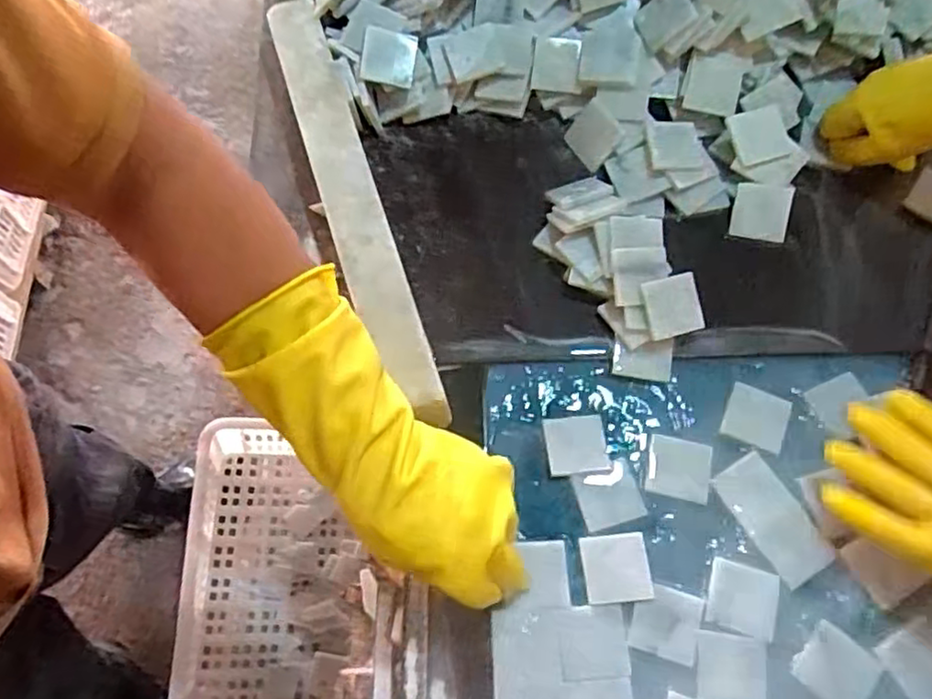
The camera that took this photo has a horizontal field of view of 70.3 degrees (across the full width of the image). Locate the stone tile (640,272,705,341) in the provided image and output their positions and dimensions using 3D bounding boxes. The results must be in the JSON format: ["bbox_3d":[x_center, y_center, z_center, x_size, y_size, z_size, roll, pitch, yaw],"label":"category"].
[{"bbox_3d":[0.178,-0.037,0.572,0.046,0.006,0.051,-15,99,8],"label":"stone tile"}]

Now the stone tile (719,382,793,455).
[{"bbox_3d":[0.247,0.057,0.562,0.050,0.004,0.051,22,69,11],"label":"stone tile"}]

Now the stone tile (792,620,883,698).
[{"bbox_3d":[0.269,0.232,0.479,0.049,0.004,0.047,38,73,17],"label":"stone tile"}]

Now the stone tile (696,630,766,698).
[{"bbox_3d":[0.194,0.235,0.484,0.049,0.004,0.049,6,66,4],"label":"stone tile"}]

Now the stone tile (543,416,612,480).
[{"bbox_3d":[0.093,0.082,0.562,0.050,0.007,0.050,-7,66,-1],"label":"stone tile"}]

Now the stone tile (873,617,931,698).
[{"bbox_3d":[0.329,0.227,0.476,0.049,0.004,0.049,-28,68,-10],"label":"stone tile"}]

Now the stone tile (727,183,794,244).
[{"bbox_3d":[0.274,-0.127,0.615,0.053,0.007,0.050,6,107,1],"label":"stone tile"}]

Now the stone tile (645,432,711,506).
[{"bbox_3d":[0.177,0.099,0.549,0.050,0.004,0.050,13,67,7],"label":"stone tile"}]

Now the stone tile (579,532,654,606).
[{"bbox_3d":[0.117,0.170,0.516,0.050,0.004,0.049,-6,66,-1],"label":"stone tile"}]

